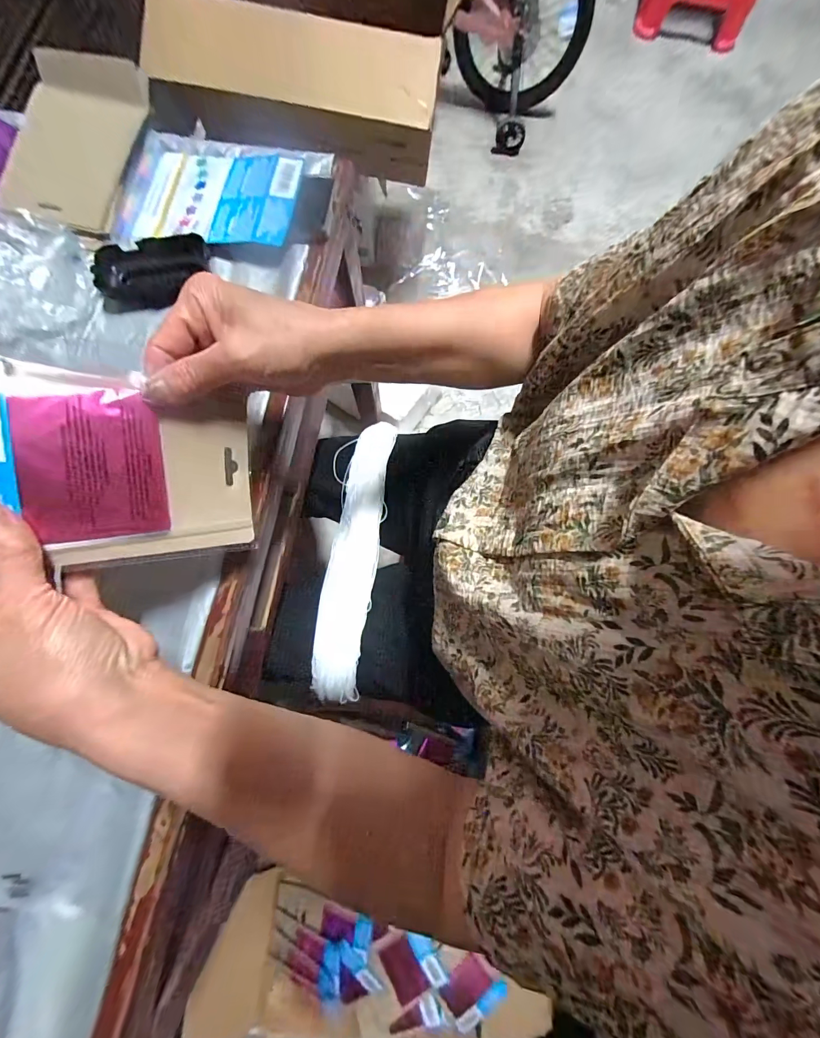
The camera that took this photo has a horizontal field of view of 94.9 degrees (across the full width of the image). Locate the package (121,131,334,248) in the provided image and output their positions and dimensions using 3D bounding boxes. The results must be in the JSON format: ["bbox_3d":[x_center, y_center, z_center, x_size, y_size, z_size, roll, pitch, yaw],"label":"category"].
[{"bbox_3d":[-0.195,-0.349,0.396,0.218,0.026,0.133,5,78,-1],"label":"package"}]

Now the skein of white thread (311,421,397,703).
[{"bbox_3d":[-0.074,0.037,0.511,0.065,0.041,0.383,8,78,0],"label":"skein of white thread"}]

